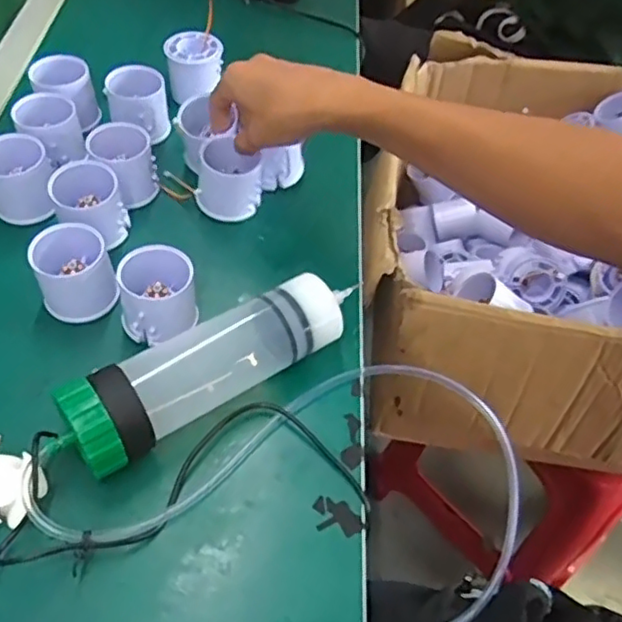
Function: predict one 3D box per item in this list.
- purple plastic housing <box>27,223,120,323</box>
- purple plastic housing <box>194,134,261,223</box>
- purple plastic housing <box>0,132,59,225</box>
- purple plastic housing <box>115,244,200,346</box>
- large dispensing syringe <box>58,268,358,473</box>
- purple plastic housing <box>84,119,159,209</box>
[{"bbox_3d":[-0.171,-0.025,0.467,0.052,0.058,0.048,3,51,-4],"label":"purple plastic housing"},{"bbox_3d":[-0.069,-0.113,0.543,0.051,0.051,0.045,6,51,-1],"label":"purple plastic housing"},{"bbox_3d":[-0.237,-0.107,0.520,0.046,0.063,0.044,3,51,-4],"label":"purple plastic housing"},{"bbox_3d":[-0.111,-0.013,0.460,0.054,0.045,0.049,-9,53,-14],"label":"purple plastic housing"},{"bbox_3d":[-0.066,0.035,0.429,0.210,0.060,0.061,-30,60,-27],"label":"large dispensing syringe"},{"bbox_3d":[-0.157,-0.124,0.543,0.047,0.053,0.054,-24,57,-23],"label":"purple plastic housing"}]

